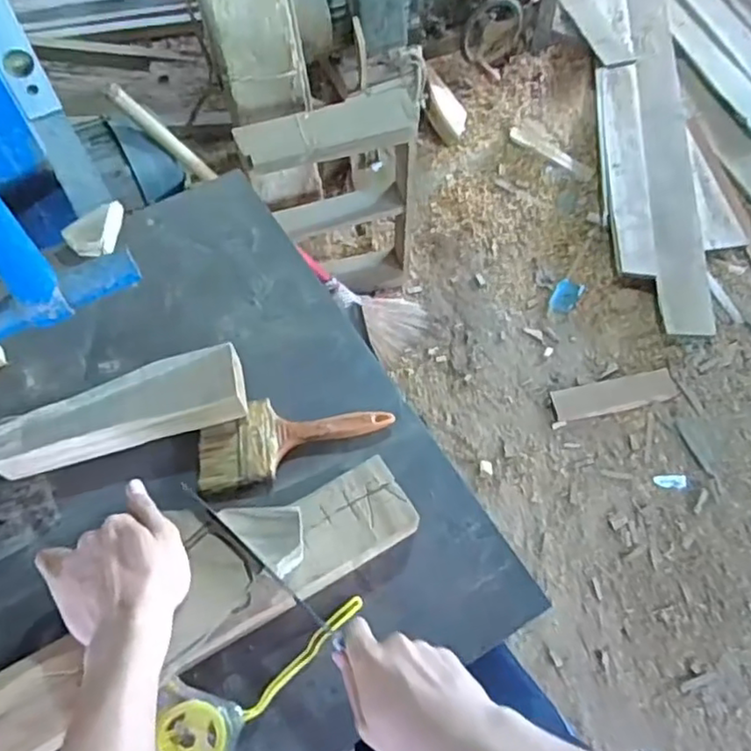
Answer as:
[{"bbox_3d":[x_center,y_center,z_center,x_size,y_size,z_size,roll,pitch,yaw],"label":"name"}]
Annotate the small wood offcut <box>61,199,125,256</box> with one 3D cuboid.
[{"bbox_3d":[-0.341,-0.174,0.777,0.056,0.031,0.083,-1,59,2],"label":"small wood offcut"}]

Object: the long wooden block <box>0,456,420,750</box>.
[{"bbox_3d":[-0.147,0.189,0.522,0.391,0.039,0.079,-29,65,-15],"label":"long wooden block"}]

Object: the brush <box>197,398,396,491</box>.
[{"bbox_3d":[-0.080,0.060,0.632,0.187,0.022,0.081,-9,59,-3],"label":"brush"}]

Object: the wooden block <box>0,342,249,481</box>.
[{"bbox_3d":[-0.250,0.039,0.633,0.246,0.052,0.071,-15,60,-7],"label":"wooden block"}]

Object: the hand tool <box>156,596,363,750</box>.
[{"bbox_3d":[-0.101,0.235,0.521,0.071,0.030,0.189,37,67,21],"label":"hand tool"}]

